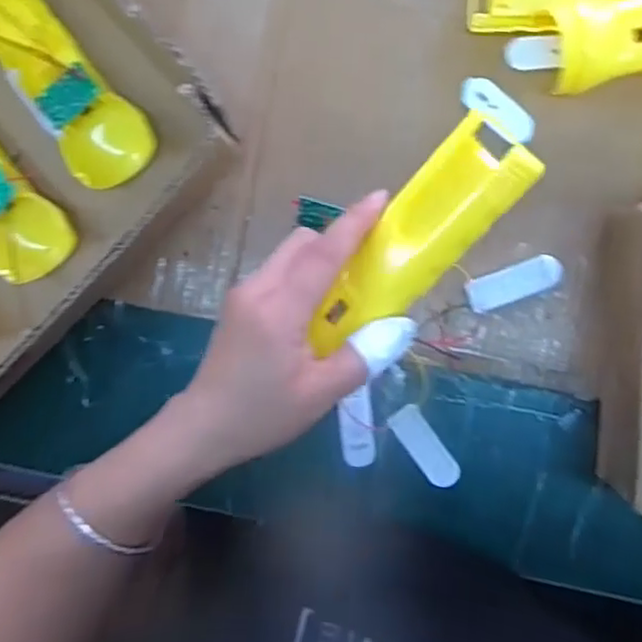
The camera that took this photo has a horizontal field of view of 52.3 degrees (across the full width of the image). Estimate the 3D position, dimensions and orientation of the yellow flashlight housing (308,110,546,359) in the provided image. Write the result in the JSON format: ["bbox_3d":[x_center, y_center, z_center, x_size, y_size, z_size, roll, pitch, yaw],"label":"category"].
[{"bbox_3d":[0.041,-0.035,0.299,0.042,0.016,0.124,44,112,1],"label":"yellow flashlight housing"}]

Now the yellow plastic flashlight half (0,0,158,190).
[{"bbox_3d":[-0.164,-0.154,0.399,0.052,0.040,0.164,-39,89,4],"label":"yellow plastic flashlight half"}]

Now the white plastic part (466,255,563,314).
[{"bbox_3d":[0.122,-0.024,0.413,0.059,0.010,0.022,-22,91,4],"label":"white plastic part"}]

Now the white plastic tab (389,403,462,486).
[{"bbox_3d":[0.068,0.083,0.425,0.022,0.004,0.058,-37,89,4],"label":"white plastic tab"}]

